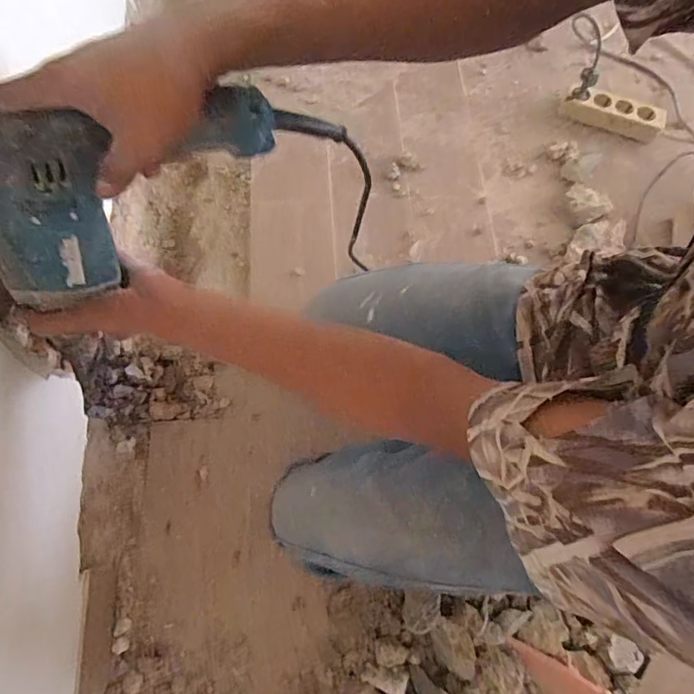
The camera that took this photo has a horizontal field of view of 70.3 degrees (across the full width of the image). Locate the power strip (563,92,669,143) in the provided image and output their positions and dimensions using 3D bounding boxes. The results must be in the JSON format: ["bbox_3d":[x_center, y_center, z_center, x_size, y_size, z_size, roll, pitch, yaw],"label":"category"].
[{"bbox_3d":[0.535,-0.465,0.992,0.201,0.036,0.055,21,69,4],"label":"power strip"}]

